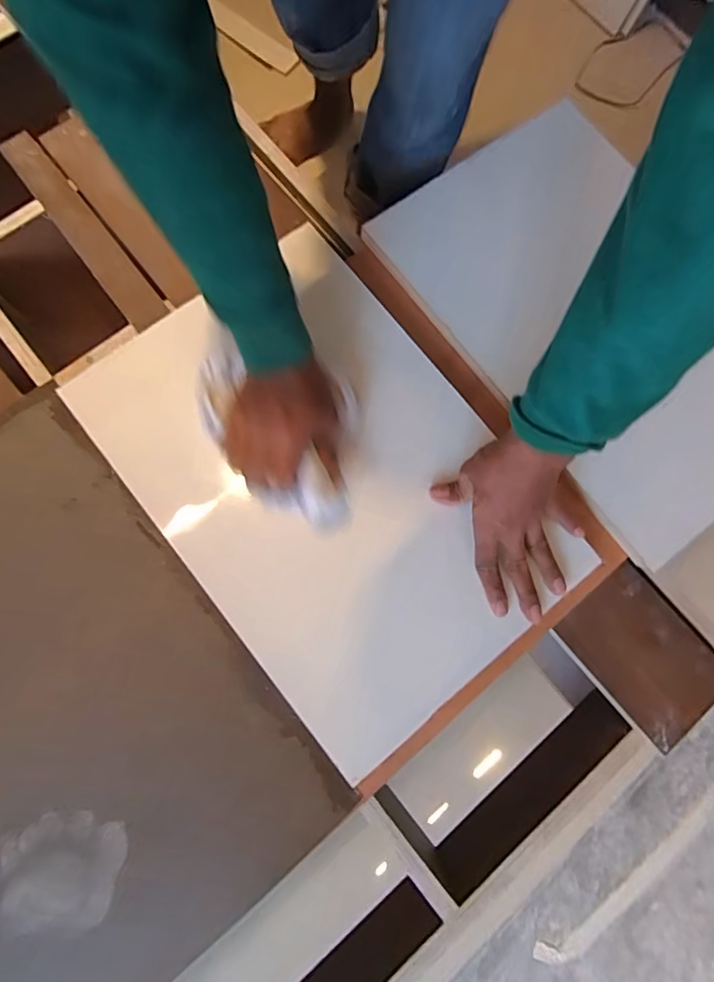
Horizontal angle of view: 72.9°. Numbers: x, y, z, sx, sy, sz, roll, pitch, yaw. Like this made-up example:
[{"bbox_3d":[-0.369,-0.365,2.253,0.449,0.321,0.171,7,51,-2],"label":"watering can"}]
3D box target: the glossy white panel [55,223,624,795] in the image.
[{"bbox_3d":[-0.016,-0.017,0.513,0.377,0.037,0.511,-37,82,-10],"label":"glossy white panel"}]

